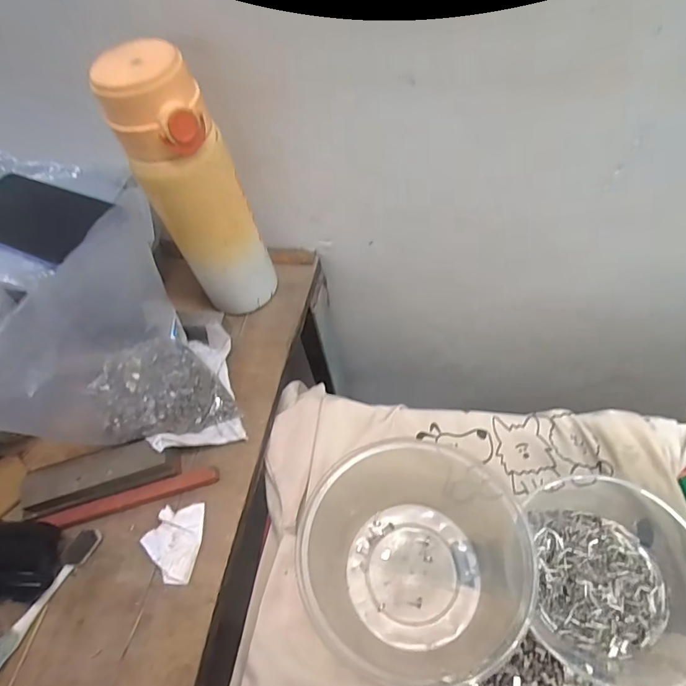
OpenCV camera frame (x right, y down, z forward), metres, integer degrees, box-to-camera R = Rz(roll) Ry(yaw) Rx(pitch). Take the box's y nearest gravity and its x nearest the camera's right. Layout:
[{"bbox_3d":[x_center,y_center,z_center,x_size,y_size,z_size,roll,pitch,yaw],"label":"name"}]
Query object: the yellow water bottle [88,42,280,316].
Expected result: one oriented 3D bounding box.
[{"bbox_3d":[-0.112,-0.110,0.376,0.073,0.228,0.057,-24,59,-11],"label":"yellow water bottle"}]

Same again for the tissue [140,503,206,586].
[{"bbox_3d":[-0.126,0.147,0.341,0.041,0.009,0.054,6,58,7],"label":"tissue"}]

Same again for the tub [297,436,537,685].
[{"bbox_3d":[0.059,0.144,0.321,0.169,0.078,0.152,-32,61,-16],"label":"tub"}]

